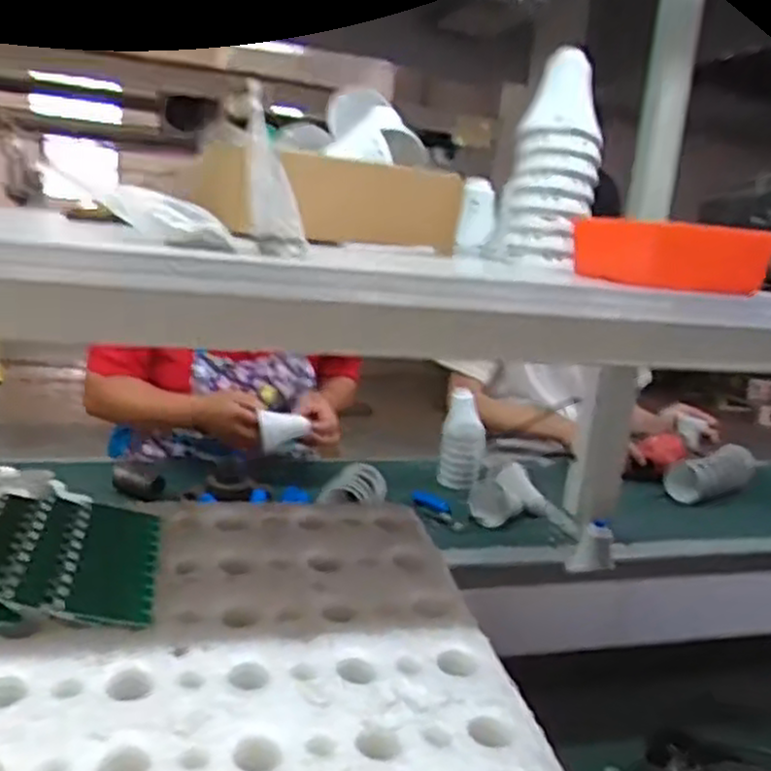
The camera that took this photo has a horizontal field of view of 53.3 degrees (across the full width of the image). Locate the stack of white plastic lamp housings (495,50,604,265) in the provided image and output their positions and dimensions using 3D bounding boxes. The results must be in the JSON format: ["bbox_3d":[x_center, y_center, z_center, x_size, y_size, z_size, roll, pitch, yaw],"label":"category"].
[{"bbox_3d":[0.140,-0.183,0.634,0.071,0.164,0.070,7,12,7],"label":"stack of white plastic lamp housings"}]

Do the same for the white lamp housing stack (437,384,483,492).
[{"bbox_3d":[0.124,0.089,1.250,0.066,0.160,0.070,6,-13,-7],"label":"white lamp housing stack"}]

